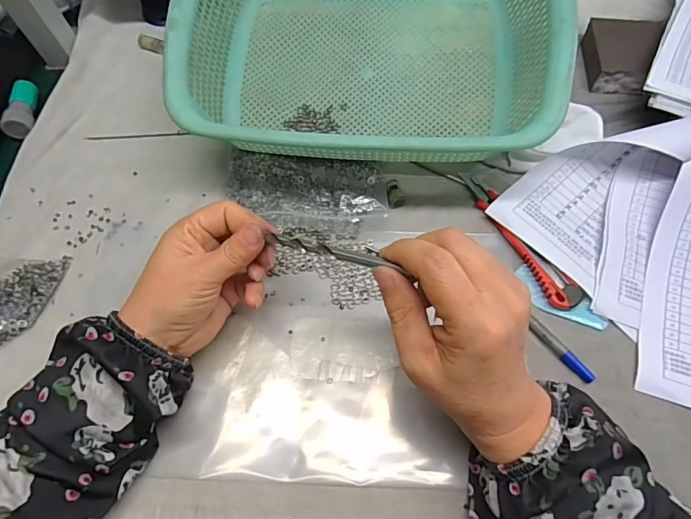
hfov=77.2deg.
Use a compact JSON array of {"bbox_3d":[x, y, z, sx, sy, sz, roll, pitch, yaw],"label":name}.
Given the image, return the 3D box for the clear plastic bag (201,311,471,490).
[{"bbox_3d":[-0.004,0.093,0.302,0.159,0.007,0.109,2,65,3],"label":"clear plastic bag"}]

